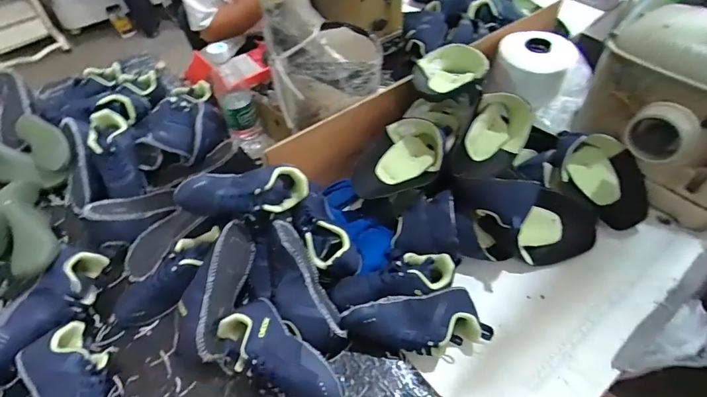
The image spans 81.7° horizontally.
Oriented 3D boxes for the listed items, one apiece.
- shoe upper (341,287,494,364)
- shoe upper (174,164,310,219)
[{"bbox_3d":[0.090,0.177,0.572,0.207,0.069,0.077,-11,51,-6],"label":"shoe upper"},{"bbox_3d":[-0.169,-0.010,0.635,0.192,0.078,0.065,-6,52,-5],"label":"shoe upper"}]

